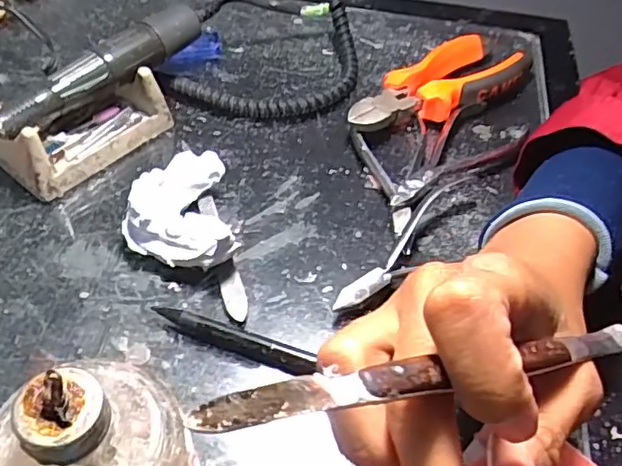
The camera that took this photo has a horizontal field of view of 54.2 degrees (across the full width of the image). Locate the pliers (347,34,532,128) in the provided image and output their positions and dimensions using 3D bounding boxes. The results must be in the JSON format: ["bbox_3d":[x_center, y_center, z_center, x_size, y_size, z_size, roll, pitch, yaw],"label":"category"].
[{"bbox_3d":[0.092,-0.100,0.429,0.147,0.027,0.058,-35,60,-28],"label":"pliers"}]

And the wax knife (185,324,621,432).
[{"bbox_3d":[0.047,0.034,0.162,0.172,0.005,0.009,2,44,-38],"label":"wax knife"}]

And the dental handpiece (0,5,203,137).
[{"bbox_3d":[-0.132,-0.097,0.368,0.023,0.022,0.165,38,57,25],"label":"dental handpiece"}]

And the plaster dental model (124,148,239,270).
[{"bbox_3d":[-0.074,-0.011,0.338,0.056,0.032,0.079,-9,51,-11],"label":"plaster dental model"}]

